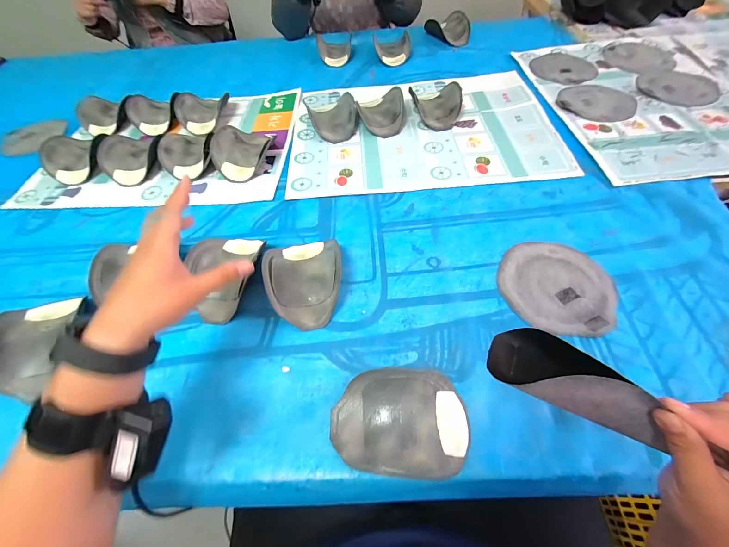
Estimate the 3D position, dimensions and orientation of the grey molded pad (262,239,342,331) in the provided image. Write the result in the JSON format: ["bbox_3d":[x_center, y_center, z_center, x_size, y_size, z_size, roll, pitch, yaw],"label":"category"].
[{"bbox_3d":[-0.081,0.006,0.435,0.103,0.045,0.133,-15,54,-6],"label":"grey molded pad"}]

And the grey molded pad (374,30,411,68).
[{"bbox_3d":[0.078,-0.617,0.863,0.102,0.050,0.083,-2,54,3],"label":"grey molded pad"}]

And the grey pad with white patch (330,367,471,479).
[{"bbox_3d":[0.037,0.158,0.330,0.145,0.045,0.097,1,54,6],"label":"grey pad with white patch"}]

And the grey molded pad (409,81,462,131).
[{"bbox_3d":[0.154,-0.361,0.663,0.099,0.043,0.122,-6,54,0],"label":"grey molded pad"}]

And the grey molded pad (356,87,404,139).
[{"bbox_3d":[0.034,-0.355,0.672,0.099,0.044,0.147,-6,54,0],"label":"grey molded pad"}]

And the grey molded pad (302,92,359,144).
[{"bbox_3d":[-0.069,-0.347,0.671,0.103,0.044,0.155,-15,54,-5],"label":"grey molded pad"}]

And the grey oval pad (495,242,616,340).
[{"bbox_3d":[0.264,0.016,0.426,0.145,0.007,0.142,18,58,17],"label":"grey oval pad"}]

